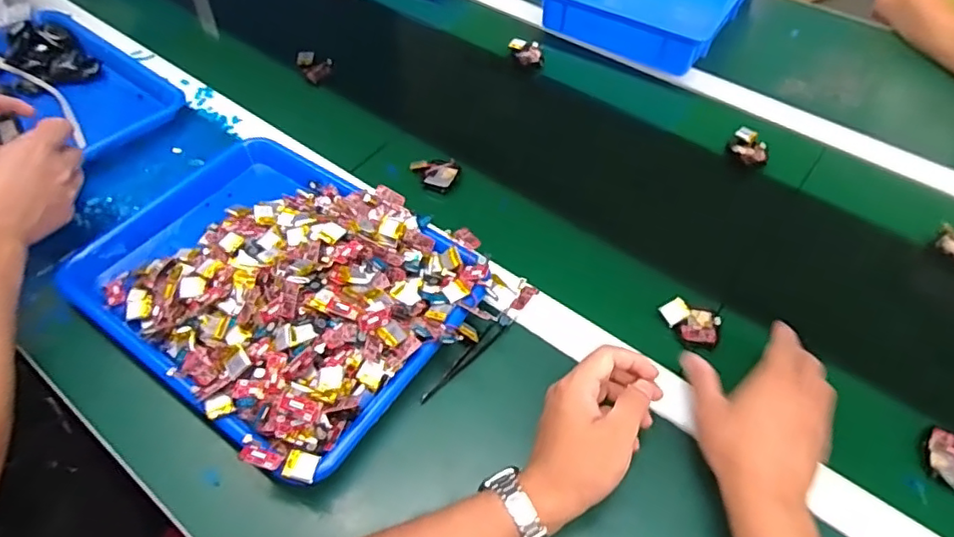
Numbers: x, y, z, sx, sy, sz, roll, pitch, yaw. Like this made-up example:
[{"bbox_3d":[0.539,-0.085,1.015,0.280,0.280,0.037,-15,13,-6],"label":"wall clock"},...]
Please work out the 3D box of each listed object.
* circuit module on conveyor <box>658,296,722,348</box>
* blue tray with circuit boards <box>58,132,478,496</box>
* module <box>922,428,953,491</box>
[{"bbox_3d":[0.195,0.047,0.537,0.054,0.018,0.042,12,52,8],"label":"circuit module on conveyor"},{"bbox_3d":[-0.182,0.001,0.538,0.340,0.065,0.264,31,57,21],"label":"blue tray with circuit boards"},{"bbox_3d":[0.373,0.151,0.459,0.037,0.013,0.053,24,55,17],"label":"module"}]

